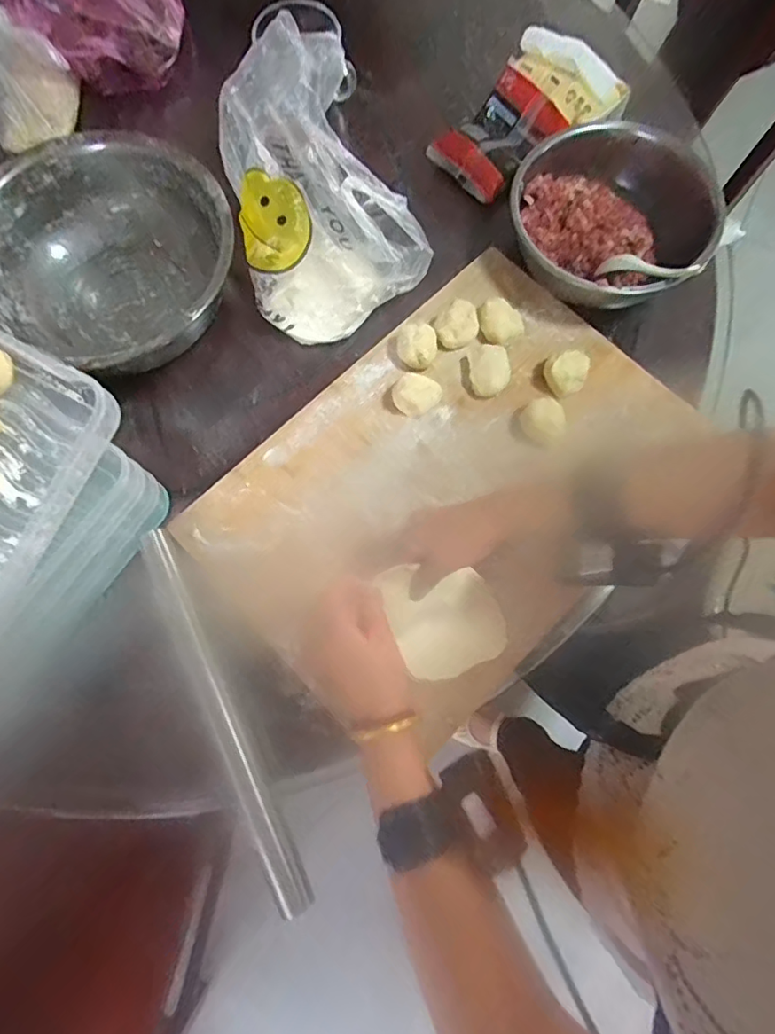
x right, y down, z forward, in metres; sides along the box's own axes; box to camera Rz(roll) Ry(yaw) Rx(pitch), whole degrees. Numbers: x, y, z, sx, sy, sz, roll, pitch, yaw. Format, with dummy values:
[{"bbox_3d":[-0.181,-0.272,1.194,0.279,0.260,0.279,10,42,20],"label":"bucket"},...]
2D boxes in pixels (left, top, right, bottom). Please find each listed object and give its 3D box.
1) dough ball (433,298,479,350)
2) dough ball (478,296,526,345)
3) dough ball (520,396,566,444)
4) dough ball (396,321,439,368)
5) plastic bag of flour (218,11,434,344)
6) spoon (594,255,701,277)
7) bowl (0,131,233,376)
[{"bbox_3d":[0.078,-0.214,0.605,0.046,0.034,0.047,0,75,0],"label":"dough ball"},{"bbox_3d":[0.127,-0.216,0.604,0.050,0.034,0.035,17,76,4],"label":"dough ball"},{"bbox_3d":[0.164,-0.101,0.571,0.042,0.033,0.050,6,75,2],"label":"dough ball"},{"bbox_3d":[0.033,-0.191,0.602,0.045,0.030,0.048,-1,73,2],"label":"dough ball"},{"bbox_3d":[-0.086,-0.352,0.593,0.182,0.158,0.249,-24,76,-6],"label":"plastic bag of flour"},{"bbox_3d":[0.284,-0.274,0.592,0.028,0.017,0.122,-40,42,-10],"label":"spoon"},{"bbox_3d":[-0.310,-0.285,0.614,0.261,0.106,0.251,0,75,0],"label":"bowl"}]

